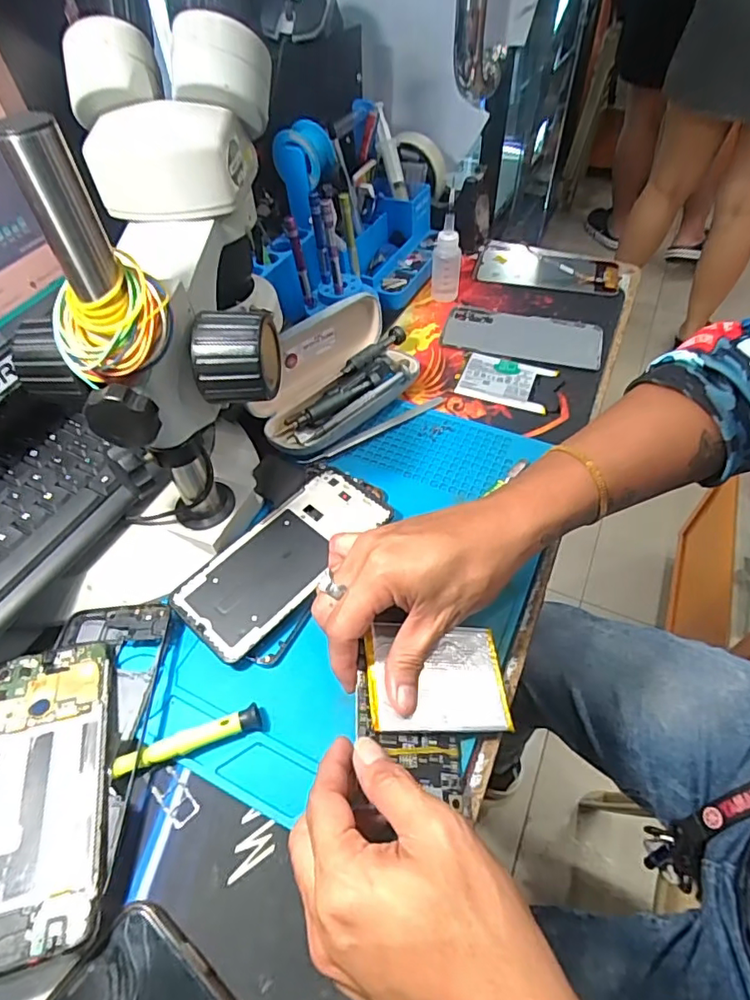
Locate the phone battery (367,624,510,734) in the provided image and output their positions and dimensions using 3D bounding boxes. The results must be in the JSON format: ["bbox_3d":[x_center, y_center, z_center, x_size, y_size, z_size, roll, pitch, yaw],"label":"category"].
[{"bbox_3d":[0.038,0.104,0.321,0.085,0.006,0.062,6,52,-15],"label":"phone battery"}]

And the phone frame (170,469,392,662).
[{"bbox_3d":[-0.064,0.038,0.388,0.072,0.008,0.159,32,59,25],"label":"phone frame"}]

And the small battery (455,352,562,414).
[{"bbox_3d":[0.127,-0.116,0.519,0.084,0.007,0.062,15,54,15],"label":"small battery"}]

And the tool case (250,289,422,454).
[{"bbox_3d":[-0.030,-0.119,0.481,0.176,0.074,0.094,-38,59,-24],"label":"tool case"}]

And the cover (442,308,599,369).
[{"bbox_3d":[0.154,-0.173,0.563,0.160,0.005,0.083,11,53,12],"label":"cover"}]

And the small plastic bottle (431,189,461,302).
[{"bbox_3d":[0.077,-0.264,0.572,0.029,0.107,0.026,7,52,9],"label":"small plastic bottle"}]

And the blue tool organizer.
[{"bbox_3d":[-0.022,-0.294,0.560,0.140,0.144,0.235,18,54,17],"label":"blue tool organizer"}]

